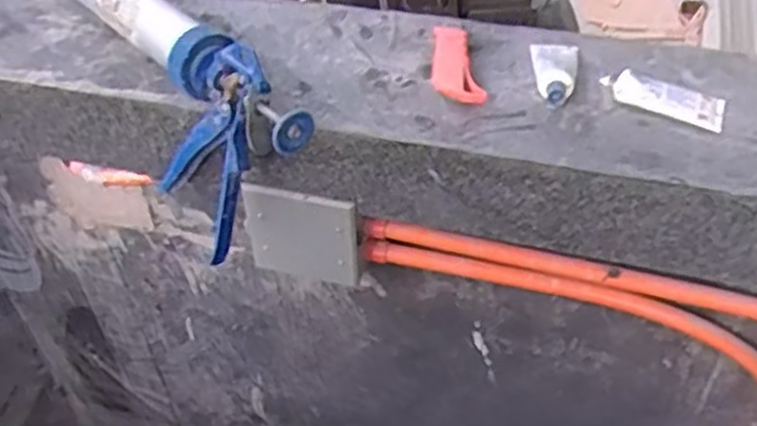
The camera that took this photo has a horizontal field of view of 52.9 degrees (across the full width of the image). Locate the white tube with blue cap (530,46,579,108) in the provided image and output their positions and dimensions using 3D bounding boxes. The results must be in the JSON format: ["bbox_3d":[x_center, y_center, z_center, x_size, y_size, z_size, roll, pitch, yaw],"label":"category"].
[{"bbox_3d":[0.161,-0.137,0.704,0.043,0.022,0.107,9,46,12],"label":"white tube with blue cap"}]

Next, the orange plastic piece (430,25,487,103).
[{"bbox_3d":[0.070,-0.143,0.720,0.043,0.012,0.130,-5,45,-3],"label":"orange plastic piece"}]

